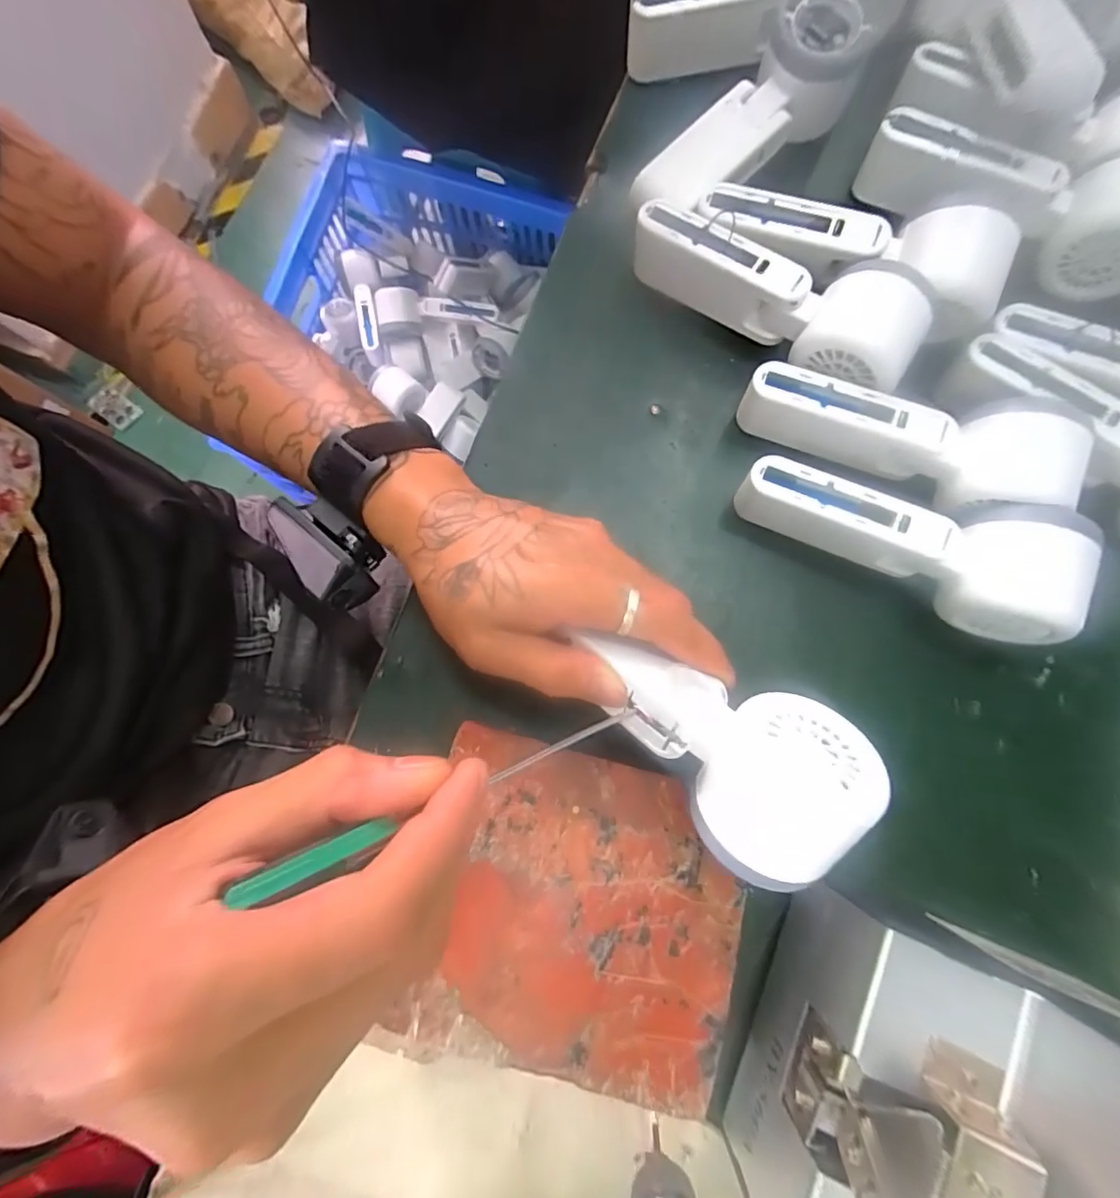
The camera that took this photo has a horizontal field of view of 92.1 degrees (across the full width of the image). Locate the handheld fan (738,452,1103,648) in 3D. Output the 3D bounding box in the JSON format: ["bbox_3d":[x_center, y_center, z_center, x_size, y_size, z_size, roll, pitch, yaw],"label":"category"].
[{"bbox_3d":[0.170,-0.027,0.272,0.161,0.059,0.055,17,80,3],"label":"handheld fan"}]

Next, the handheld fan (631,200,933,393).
[{"bbox_3d":[0.113,-0.167,0.298,0.162,0.056,0.050,32,81,5],"label":"handheld fan"}]

